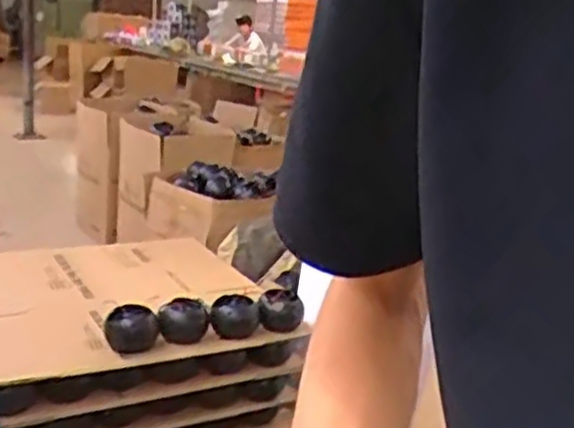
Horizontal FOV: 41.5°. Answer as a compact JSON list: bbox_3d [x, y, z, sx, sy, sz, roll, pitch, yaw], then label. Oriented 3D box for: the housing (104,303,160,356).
[{"bbox_3d":[-0.375,0.286,1.826,0.125,0.117,0.088,2,16,-15],"label":"housing"}]

